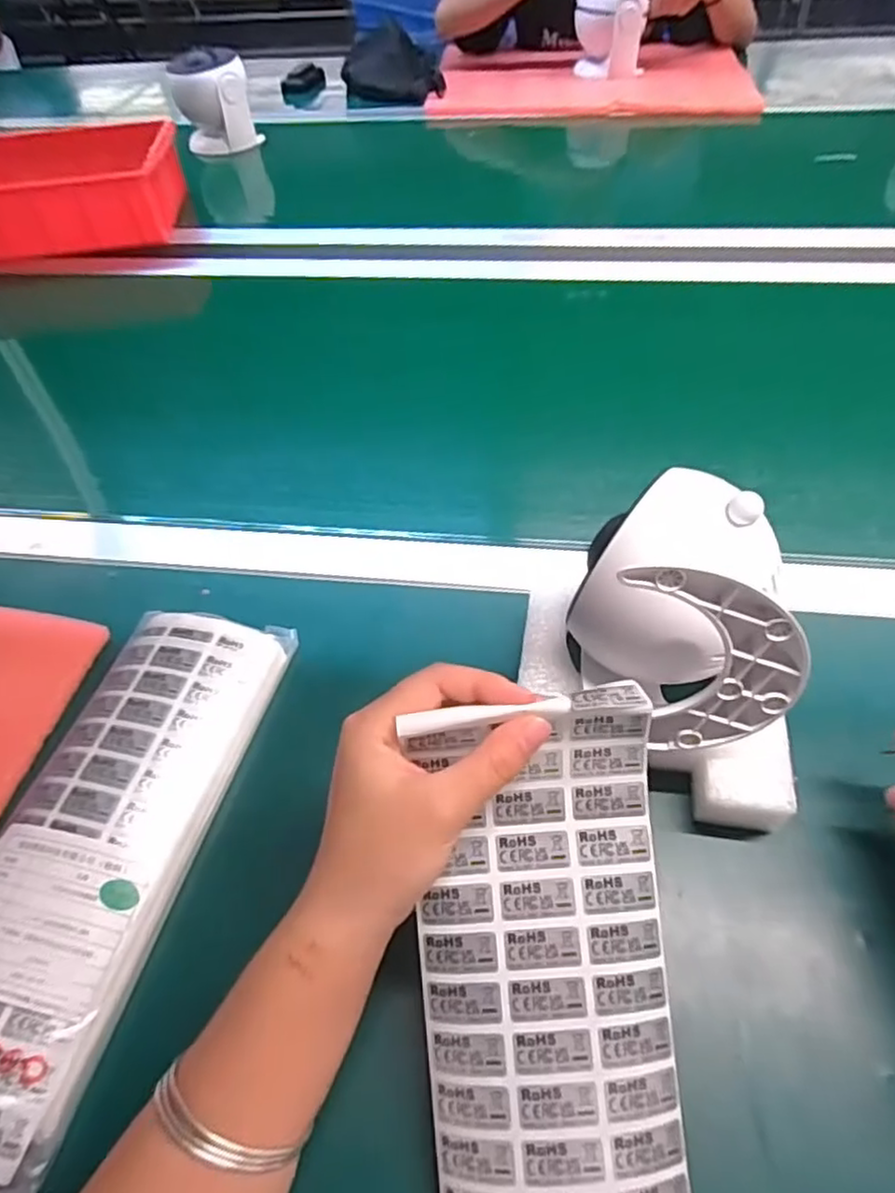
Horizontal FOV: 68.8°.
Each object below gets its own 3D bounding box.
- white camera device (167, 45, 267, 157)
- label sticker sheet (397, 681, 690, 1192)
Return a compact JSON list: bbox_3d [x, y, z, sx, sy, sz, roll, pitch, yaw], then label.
[{"bbox_3d":[-0.365,-0.773,1.022,0.114,0.115,0.096,-20,54,-10],"label":"white camera device"},{"bbox_3d":[0.040,0.158,0.265,0.104,0.029,0.233,0,81,4],"label":"label sticker sheet"}]

